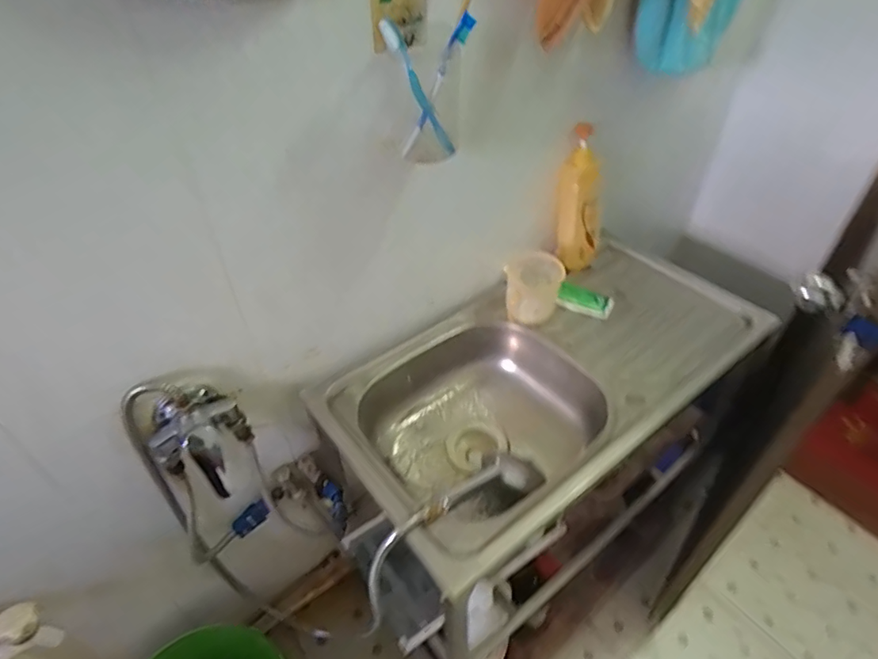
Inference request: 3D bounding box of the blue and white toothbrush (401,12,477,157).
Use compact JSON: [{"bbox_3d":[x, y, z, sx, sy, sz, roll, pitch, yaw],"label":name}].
[{"bbox_3d":[-0.004,-0.278,0.606,0.017,0.174,0.026,20,40,-16],"label":"blue and white toothbrush"}]

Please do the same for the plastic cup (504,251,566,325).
[{"bbox_3d":[0.164,-0.070,0.917,0.095,0.100,0.106,-2,42,-1],"label":"plastic cup"}]

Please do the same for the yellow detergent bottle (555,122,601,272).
[{"bbox_3d":[0.258,-0.222,0.942,0.083,0.239,0.066,10,43,12],"label":"yellow detergent bottle"}]

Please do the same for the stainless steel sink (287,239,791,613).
[{"bbox_3d":[0.192,0.096,0.897,0.722,0.138,0.385,-27,48,-26],"label":"stainless steel sink"}]

